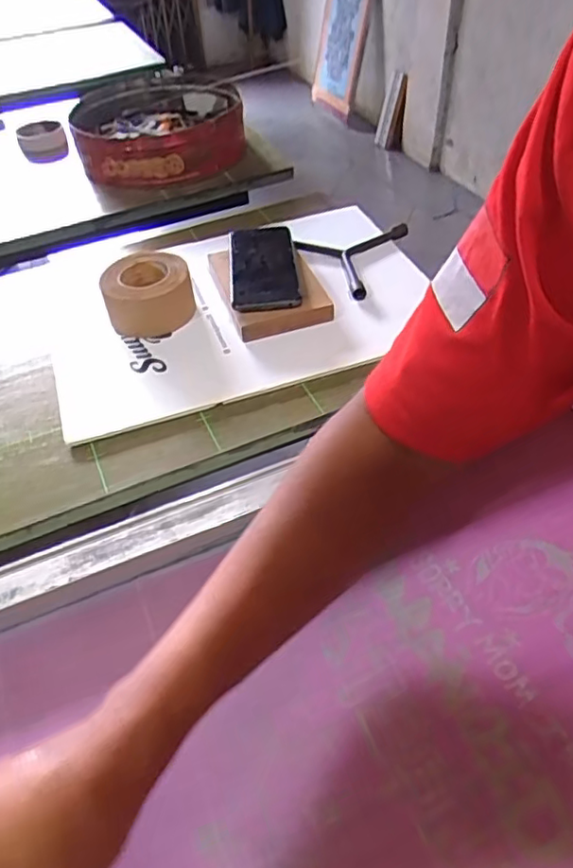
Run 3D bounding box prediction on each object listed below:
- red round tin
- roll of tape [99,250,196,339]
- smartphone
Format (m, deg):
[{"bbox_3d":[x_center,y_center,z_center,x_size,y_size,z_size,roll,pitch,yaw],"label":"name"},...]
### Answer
[{"bbox_3d":[-0.199,-0.479,0.964,0.257,0.092,0.258,-14,47,-9],"label":"red round tin"},{"bbox_3d":[-0.151,-0.152,0.657,0.090,0.062,0.090,-2,46,3],"label":"roll of tape"},{"bbox_3d":[-0.026,-0.193,0.675,0.072,0.015,0.163,-5,47,-1],"label":"smartphone"}]

